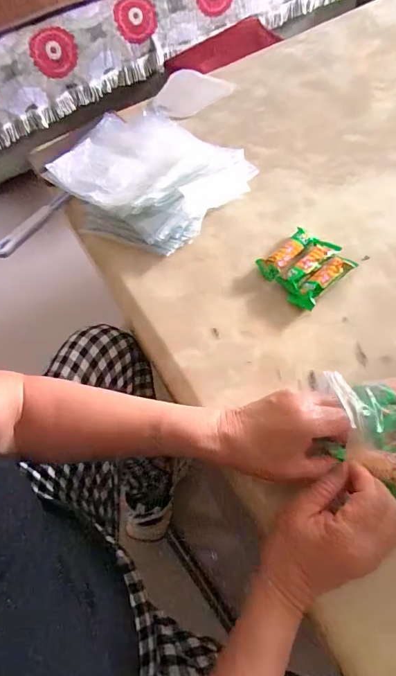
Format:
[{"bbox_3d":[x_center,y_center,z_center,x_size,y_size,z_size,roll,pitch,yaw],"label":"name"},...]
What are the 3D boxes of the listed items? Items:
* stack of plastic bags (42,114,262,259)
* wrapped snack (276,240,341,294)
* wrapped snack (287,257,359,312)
[{"bbox_3d":[-0.074,-0.221,0.558,0.223,0.055,0.204,33,69,21],"label":"stack of plastic bags"},{"bbox_3d":[0.132,-0.086,0.489,0.030,0.031,0.088,39,71,23],"label":"wrapped snack"},{"bbox_3d":[0.146,-0.062,0.470,0.082,0.024,0.030,-35,63,-13],"label":"wrapped snack"}]

